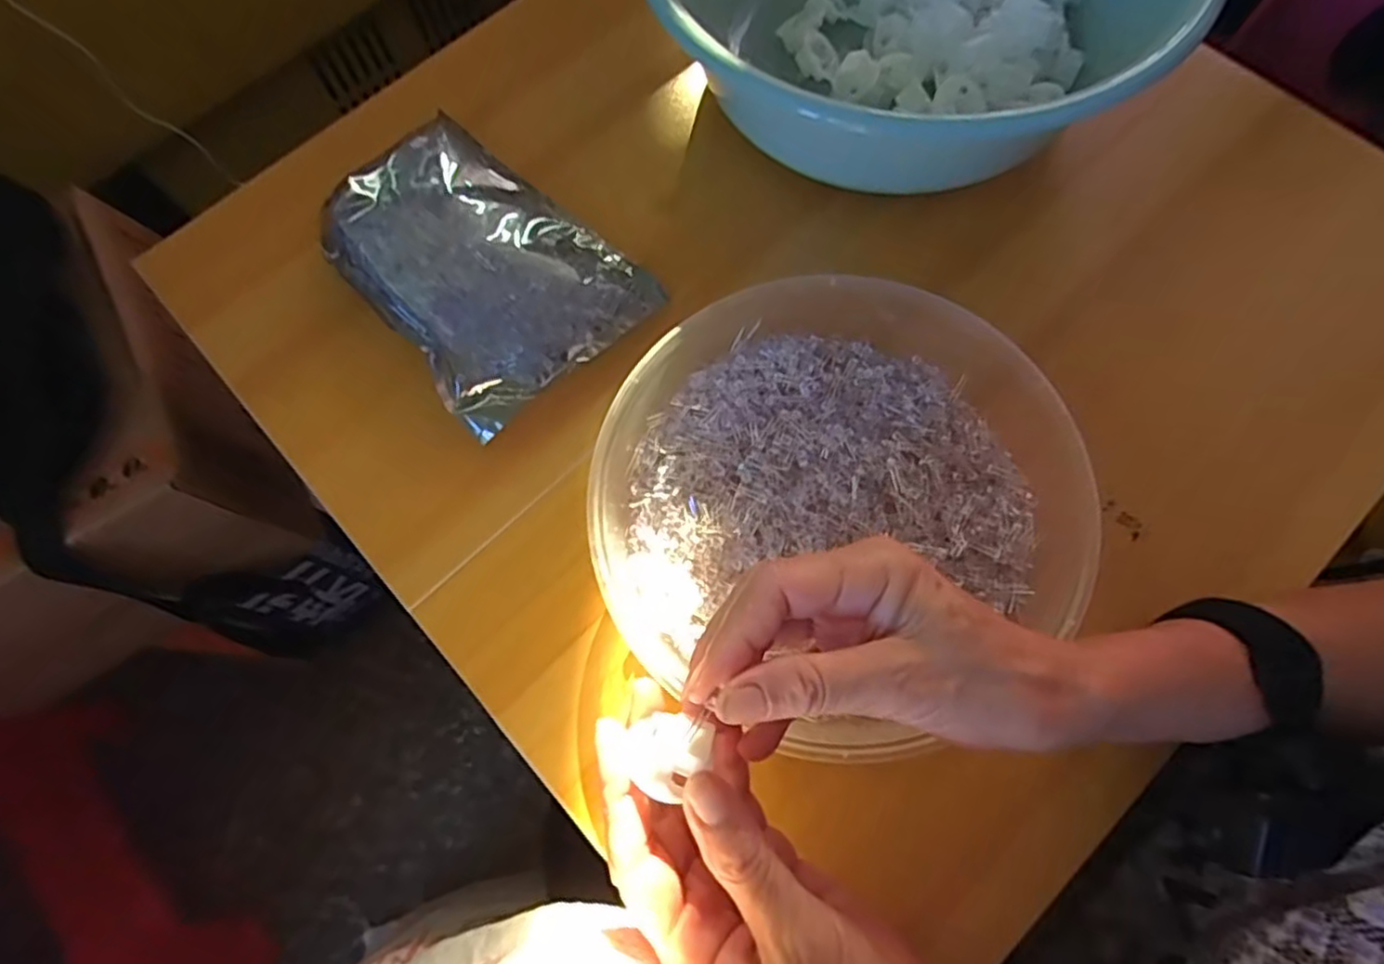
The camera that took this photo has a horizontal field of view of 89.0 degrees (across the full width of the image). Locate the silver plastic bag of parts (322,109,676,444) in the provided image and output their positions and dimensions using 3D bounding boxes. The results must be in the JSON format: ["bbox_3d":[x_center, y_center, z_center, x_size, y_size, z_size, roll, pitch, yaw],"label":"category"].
[{"bbox_3d":[-0.125,-0.129,0.403,0.129,0.035,0.181,-43,75,-12],"label":"silver plastic bag of parts"}]

